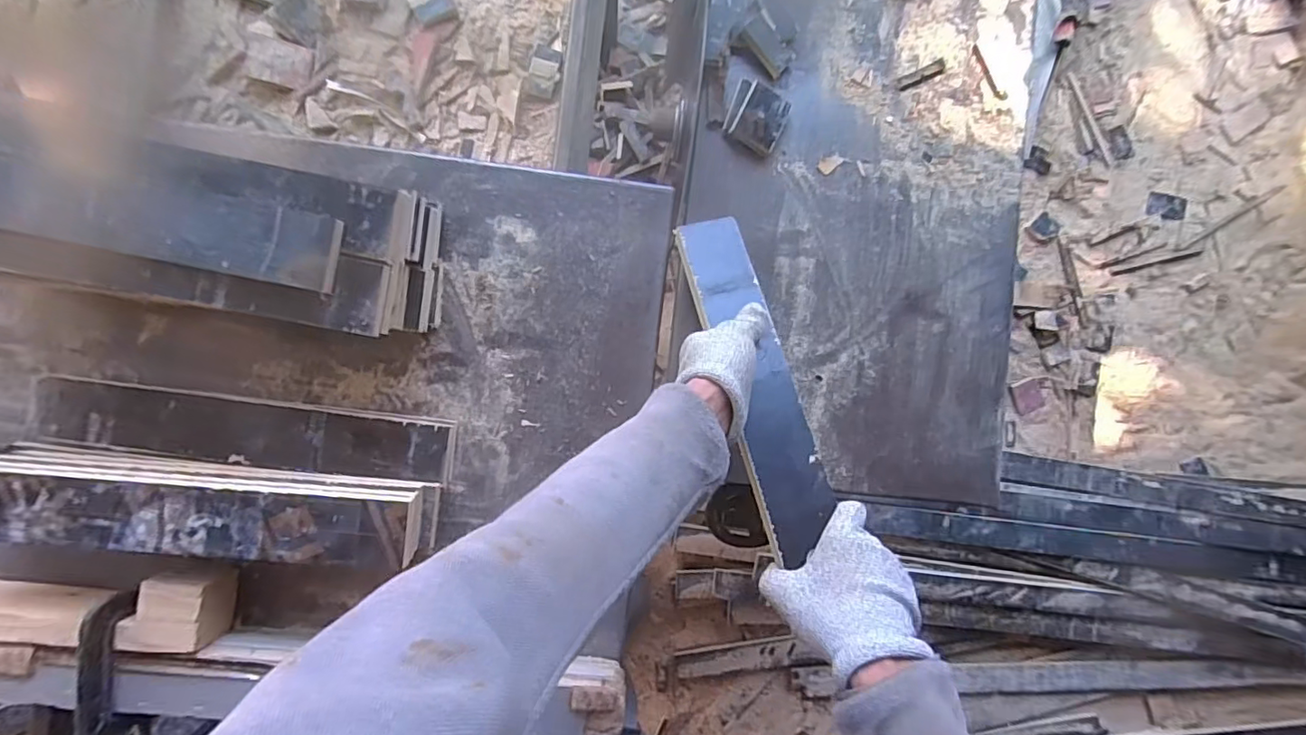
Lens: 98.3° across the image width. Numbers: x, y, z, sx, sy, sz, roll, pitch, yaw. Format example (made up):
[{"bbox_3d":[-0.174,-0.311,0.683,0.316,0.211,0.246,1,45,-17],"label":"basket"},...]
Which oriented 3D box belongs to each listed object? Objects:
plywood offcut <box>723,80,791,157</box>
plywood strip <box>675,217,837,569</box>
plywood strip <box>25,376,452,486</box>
[{"bbox_3d":[0.114,-0.274,0.617,0.060,0.011,0.064,26,86,-2],"label":"plywood offcut"},{"bbox_3d":[0.094,0.002,0.529,0.066,0.018,0.333,-12,70,-4],"label":"plywood strip"},{"bbox_3d":[-0.399,0.063,0.568,0.393,0.025,0.065,8,89,-6],"label":"plywood strip"}]

